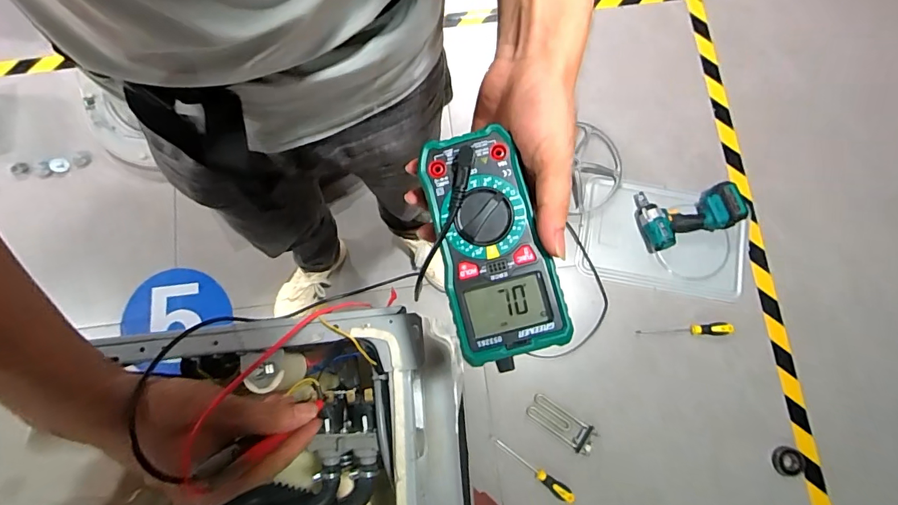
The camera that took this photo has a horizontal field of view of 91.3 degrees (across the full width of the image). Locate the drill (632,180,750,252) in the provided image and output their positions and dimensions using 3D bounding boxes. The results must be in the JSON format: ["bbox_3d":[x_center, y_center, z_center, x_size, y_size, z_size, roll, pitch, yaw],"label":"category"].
[{"bbox_3d":[0.649,-0.101,1.167,0.268,0.094,0.163,-8,80,-2],"label":"drill"}]

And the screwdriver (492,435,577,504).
[{"bbox_3d":[0.204,0.540,1.091,0.235,0.031,0.034,34,81,5],"label":"screwdriver"}]

